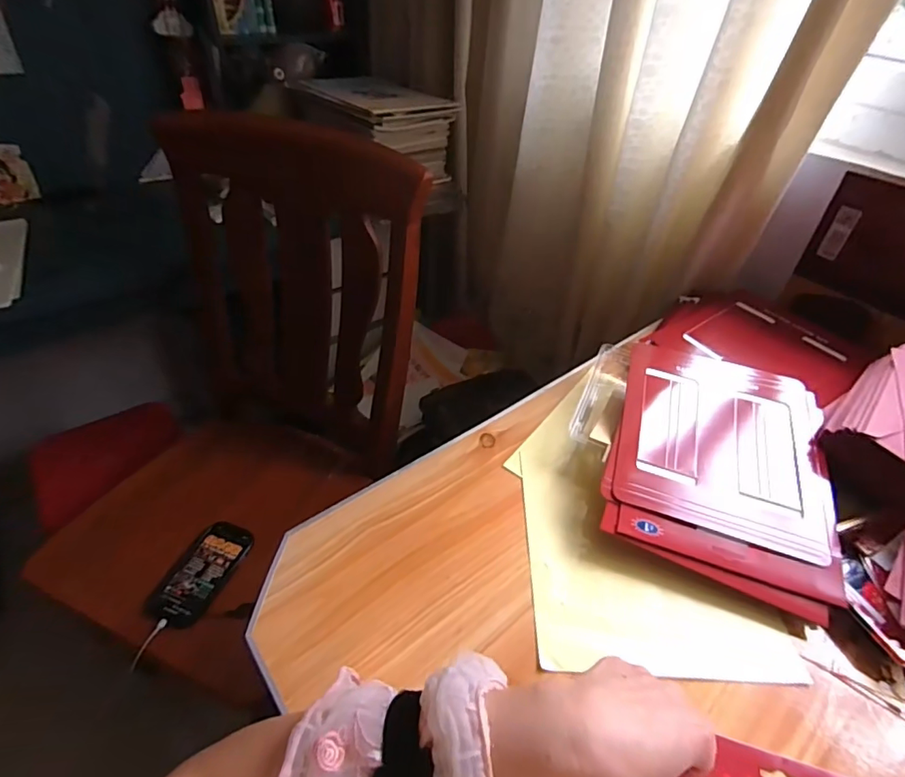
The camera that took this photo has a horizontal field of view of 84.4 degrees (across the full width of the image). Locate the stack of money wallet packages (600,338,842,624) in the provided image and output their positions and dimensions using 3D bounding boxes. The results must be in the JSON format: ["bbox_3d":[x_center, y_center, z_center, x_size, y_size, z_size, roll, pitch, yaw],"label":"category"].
[{"bbox_3d":[0.276,0.070,0.524,0.205,0.055,0.277,17,45,14],"label":"stack of money wallet packages"}]

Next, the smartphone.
[{"bbox_3d":[-0.377,0.275,0.751,0.079,0.018,0.161,17,45,14],"label":"smartphone"}]

